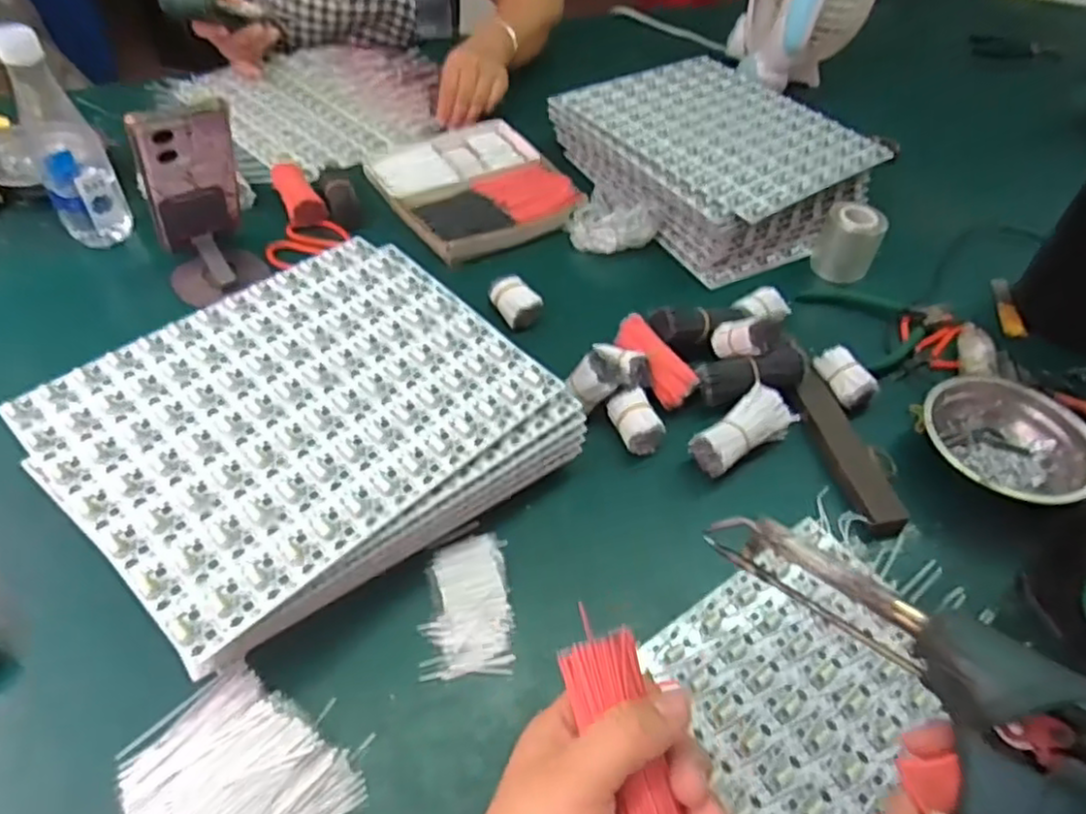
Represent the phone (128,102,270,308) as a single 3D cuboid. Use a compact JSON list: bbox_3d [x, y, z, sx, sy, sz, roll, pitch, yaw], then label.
[{"bbox_3d":[-0.307,-0.186,0.621,0.085,0.171,0.069,-24,53,-22],"label":"phone"}]

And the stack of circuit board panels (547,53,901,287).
[{"bbox_3d":[0.202,-0.289,0.816,0.263,0.086,0.308,-21,53,-26],"label":"stack of circuit board panels"}]

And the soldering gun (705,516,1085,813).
[{"bbox_3d":[0.170,0.141,0.280,0.040,0.130,0.239,20,48,-48],"label":"soldering gun"}]

